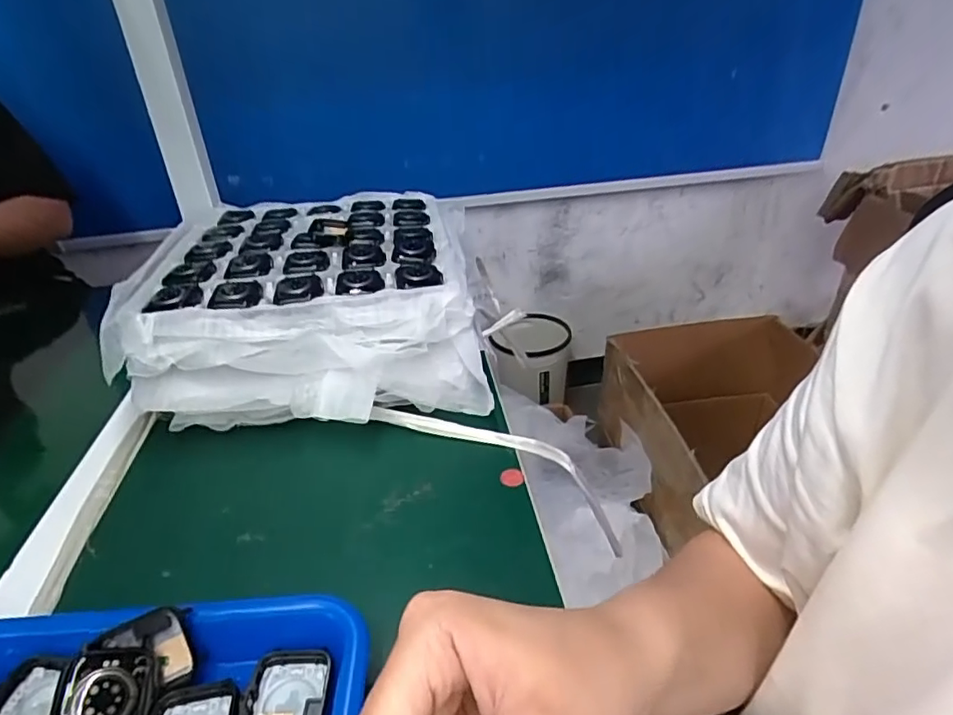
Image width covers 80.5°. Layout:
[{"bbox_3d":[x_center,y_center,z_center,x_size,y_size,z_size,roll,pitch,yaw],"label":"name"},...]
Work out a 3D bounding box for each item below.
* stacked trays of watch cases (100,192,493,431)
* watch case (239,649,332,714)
[{"bbox_3d":[-0.149,-0.055,0.532,0.285,0.113,0.290,-6,31,-3],"label":"stacked trays of watch cases"},{"bbox_3d":[-0.085,0.155,0.252,0.035,0.010,0.044,-3,31,1],"label":"watch case"}]

